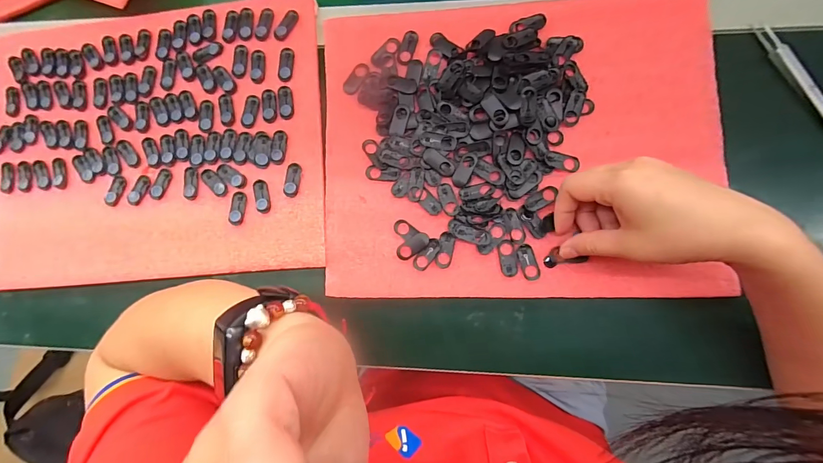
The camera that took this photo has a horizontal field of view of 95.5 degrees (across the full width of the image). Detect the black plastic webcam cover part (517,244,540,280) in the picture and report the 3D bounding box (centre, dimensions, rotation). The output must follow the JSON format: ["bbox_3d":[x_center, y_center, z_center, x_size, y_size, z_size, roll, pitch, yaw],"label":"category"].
[{"bbox_3d":[0.100,0.026,0.317,0.014,0.004,0.030,-16,83,5],"label":"black plastic webcam cover part"}]

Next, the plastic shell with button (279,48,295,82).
[{"bbox_3d":[-0.119,-0.159,0.354,0.014,0.004,0.032,4,85,7],"label":"plastic shell with button"}]

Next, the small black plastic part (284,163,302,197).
[{"bbox_3d":[-0.110,-0.048,0.345,0.014,0.004,0.031,8,85,7],"label":"small black plastic part"}]

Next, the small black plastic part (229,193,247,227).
[{"bbox_3d":[-0.163,-0.021,0.348,0.014,0.004,0.031,9,85,7],"label":"small black plastic part"}]

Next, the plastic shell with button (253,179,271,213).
[{"bbox_3d":[-0.139,-0.033,0.346,0.014,0.004,0.031,-14,83,5],"label":"plastic shell with button"}]

